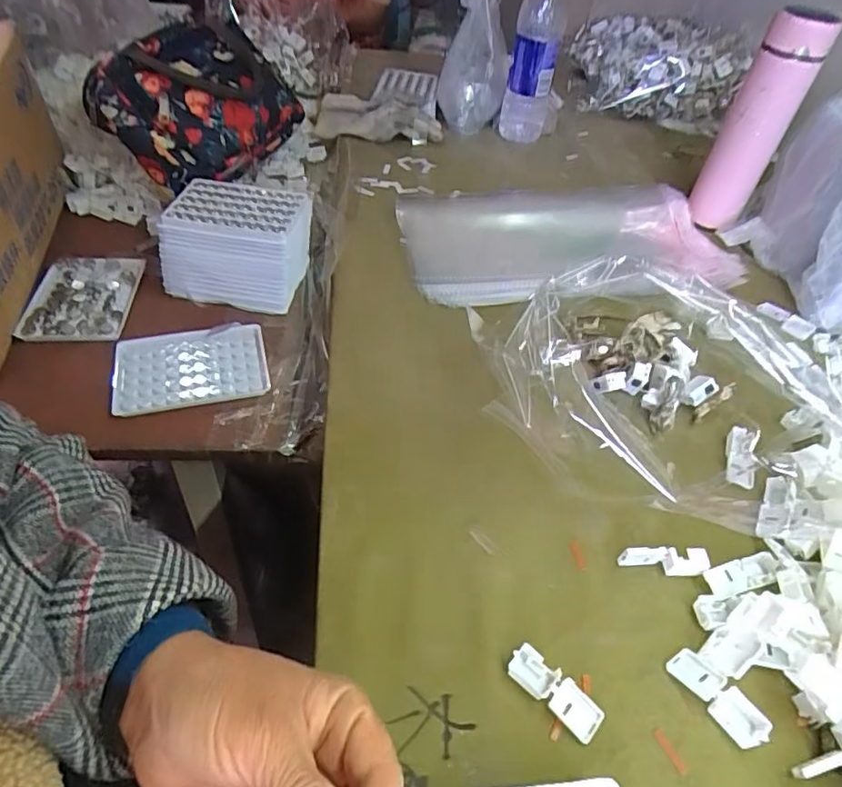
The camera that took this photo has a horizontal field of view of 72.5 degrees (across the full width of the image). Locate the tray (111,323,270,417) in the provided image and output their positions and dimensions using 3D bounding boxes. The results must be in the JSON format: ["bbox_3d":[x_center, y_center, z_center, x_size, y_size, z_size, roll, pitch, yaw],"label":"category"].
[{"bbox_3d":[-0.208,-0.022,0.522,0.129,0.015,0.090,-9,48,-15],"label":"tray"}]

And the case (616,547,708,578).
[{"bbox_3d":[0.160,0.110,0.376,0.055,0.017,0.012,2,46,-5],"label":"case"}]

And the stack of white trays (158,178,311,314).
[{"bbox_3d":[-0.186,-0.155,0.590,0.135,0.083,0.109,8,46,1],"label":"stack of white trays"}]

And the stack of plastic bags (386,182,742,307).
[{"bbox_3d":[0.159,-0.163,0.632,0.345,0.034,0.183,-5,48,-10],"label":"stack of plastic bags"}]

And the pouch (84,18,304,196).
[{"bbox_3d":[-0.265,-0.349,0.702,0.162,0.129,0.228,16,47,8],"label":"pouch"}]

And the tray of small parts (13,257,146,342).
[{"bbox_3d":[-0.337,-0.096,0.573,0.093,0.013,0.122,0,47,-7],"label":"tray of small parts"}]

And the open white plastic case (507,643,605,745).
[{"bbox_3d":[0.075,0.165,0.318,0.054,0.012,0.020,35,52,24],"label":"open white plastic case"}]

